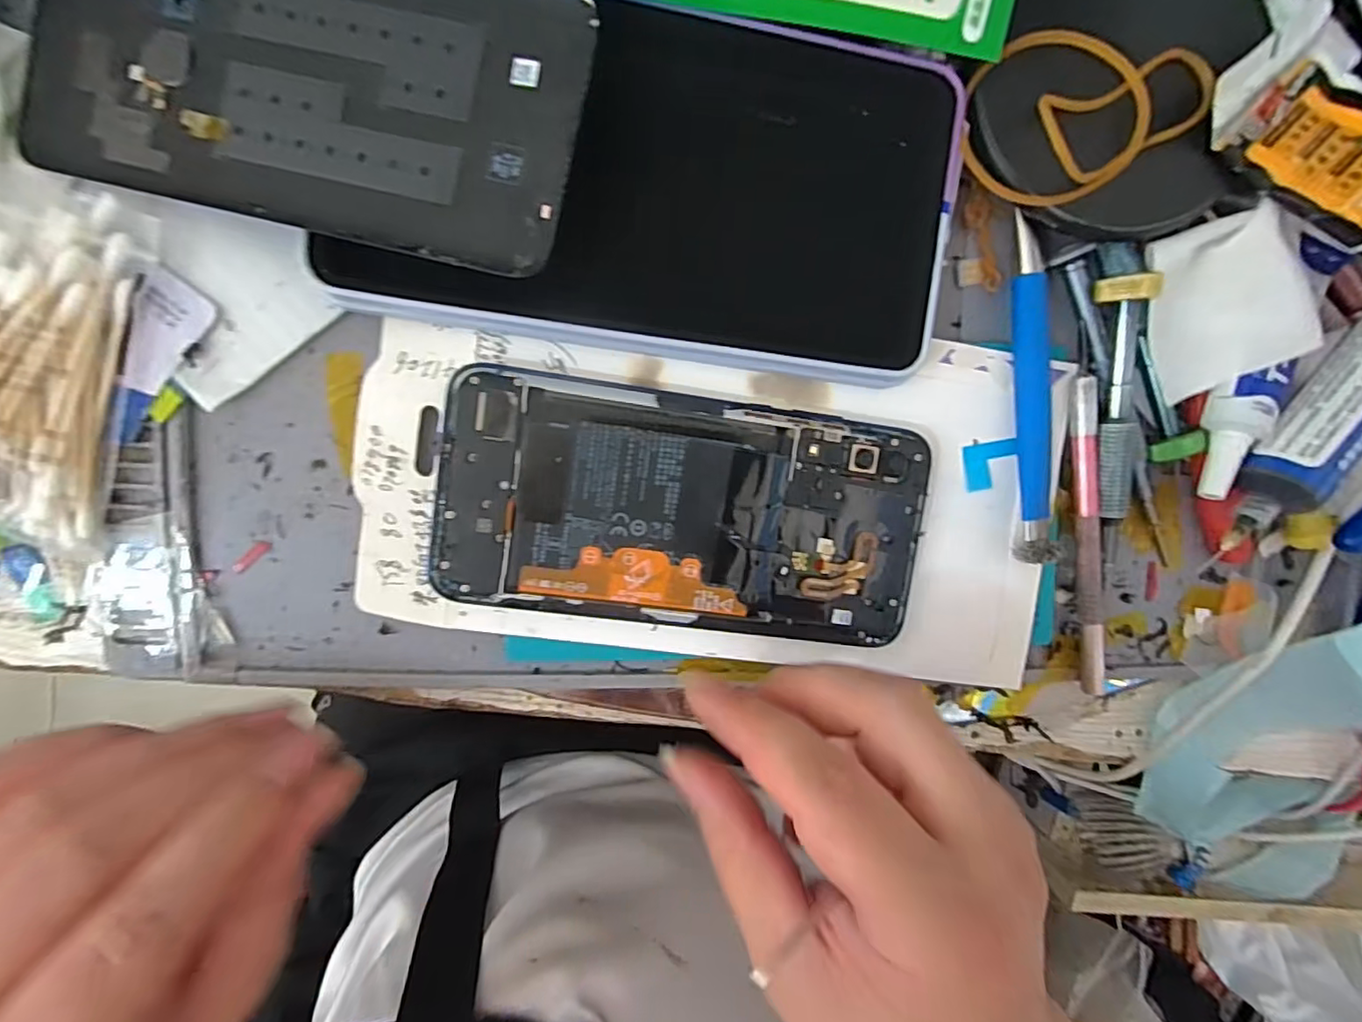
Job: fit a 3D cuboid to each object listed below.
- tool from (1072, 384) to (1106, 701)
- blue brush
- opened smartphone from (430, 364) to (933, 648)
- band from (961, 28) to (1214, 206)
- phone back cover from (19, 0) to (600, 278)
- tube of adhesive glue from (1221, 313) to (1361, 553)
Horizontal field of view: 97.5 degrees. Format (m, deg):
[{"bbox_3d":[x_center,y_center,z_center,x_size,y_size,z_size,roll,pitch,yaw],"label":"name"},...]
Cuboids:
[{"bbox_3d":[0.148,0.011,0.219,0.009,0.011,0.115,-8,97,-6],"label":"tool"},{"bbox_3d":[0.121,-0.040,0.203,0.011,0.013,0.114,-3,96,-7],"label":"blue brush"},{"bbox_3d":[0.003,0.000,0.197,0.154,0.010,0.073,7,95,-8],"label":"opened smartphone"},{"bbox_3d":[0.127,-0.122,0.185,0.073,0.006,0.049,6,95,-7],"label":"band"},{"bbox_3d":[-0.103,-0.115,0.161,0.154,0.004,0.072,14,95,4],"label":"phone back cover"},{"bbox_3d":[0.215,-0.029,0.202,0.020,0.029,0.093,35,91,-9],"label":"tube of adhesive glue"}]

